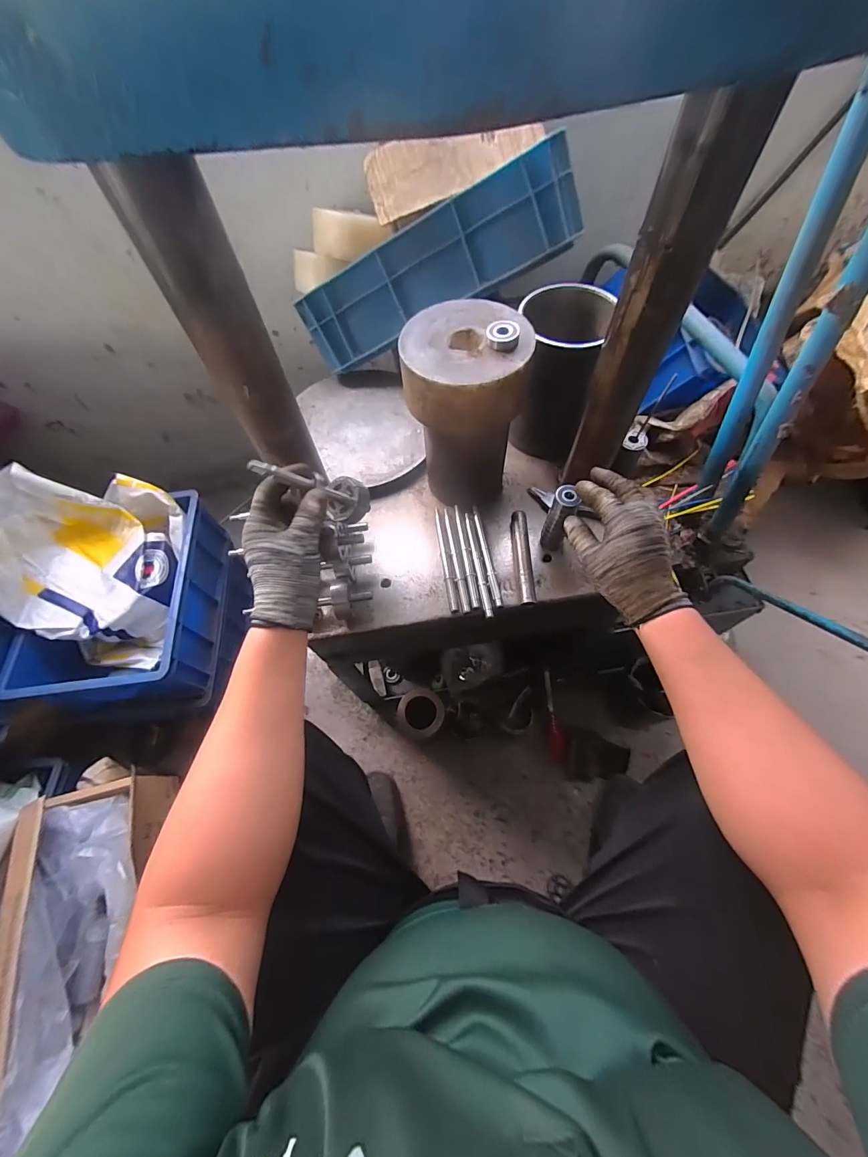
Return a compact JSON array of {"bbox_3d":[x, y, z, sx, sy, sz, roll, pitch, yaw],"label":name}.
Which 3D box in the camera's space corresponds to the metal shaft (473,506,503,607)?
[{"bbox_3d":[0.074,-0.033,0.565,0.012,0.009,0.157,-8,63,-1],"label":"metal shaft"}]

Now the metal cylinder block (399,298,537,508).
[{"bbox_3d":[0.040,-0.209,0.537,0.141,0.216,0.144,4,63,5],"label":"metal cylinder block"}]

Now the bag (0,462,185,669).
[{"bbox_3d":[-0.652,-0.033,0.784,0.274,0.246,0.322,8,63,7],"label":"bag"}]

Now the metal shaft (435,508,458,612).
[{"bbox_3d":[0.015,-0.030,0.567,0.010,0.009,0.162,-9,63,-1],"label":"metal shaft"}]

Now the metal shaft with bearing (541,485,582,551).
[{"bbox_3d":[0.162,-0.072,0.534,0.033,0.107,0.024,39,68,22],"label":"metal shaft with bearing"}]

